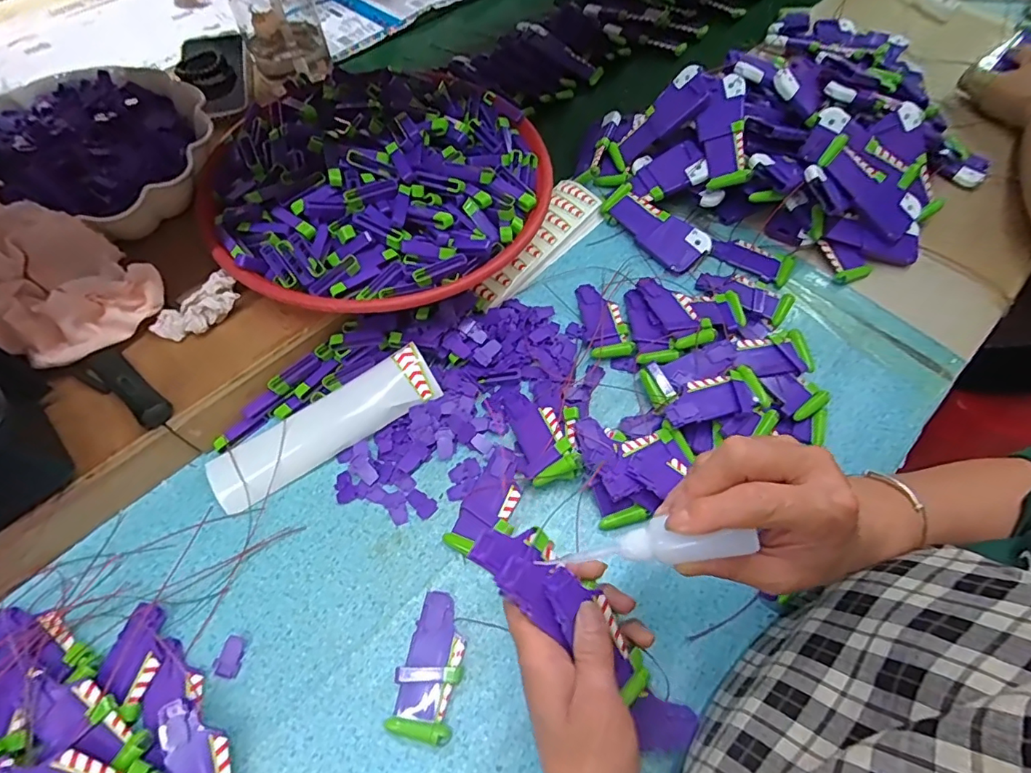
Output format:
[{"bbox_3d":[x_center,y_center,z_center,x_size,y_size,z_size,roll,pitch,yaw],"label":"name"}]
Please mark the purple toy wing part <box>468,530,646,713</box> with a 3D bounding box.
[{"bbox_3d":[0.031,0.129,0.309,0.133,0.020,0.043,43,66,-8],"label":"purple toy wing part"}]

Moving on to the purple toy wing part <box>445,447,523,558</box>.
[{"bbox_3d":[-0.018,0.094,0.414,0.043,0.013,0.090,25,64,12],"label":"purple toy wing part"}]

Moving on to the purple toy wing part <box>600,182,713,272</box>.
[{"bbox_3d":[0.149,-0.171,0.553,0.049,0.017,0.120,-46,72,2],"label":"purple toy wing part"}]

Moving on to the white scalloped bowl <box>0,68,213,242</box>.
[{"bbox_3d":[-0.384,-0.222,0.470,0.225,0.060,0.195,14,62,6],"label":"white scalloped bowl"}]

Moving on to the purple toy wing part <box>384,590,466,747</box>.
[{"bbox_3d":[-0.058,0.195,0.359,0.042,0.011,0.090,10,62,4],"label":"purple toy wing part"}]

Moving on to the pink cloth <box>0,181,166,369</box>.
[{"bbox_3d":[-0.376,-0.092,0.398,0.162,0.078,0.106,31,65,15],"label":"pink cloth"}]

